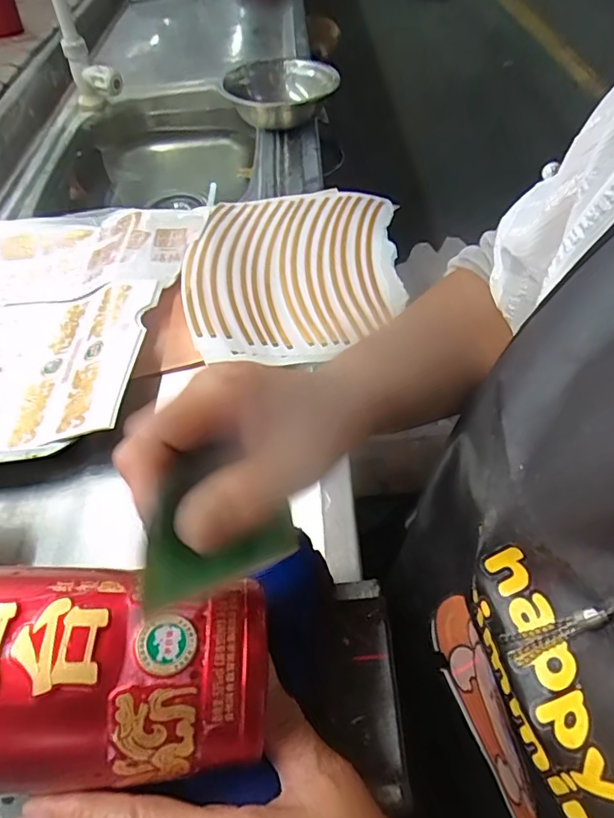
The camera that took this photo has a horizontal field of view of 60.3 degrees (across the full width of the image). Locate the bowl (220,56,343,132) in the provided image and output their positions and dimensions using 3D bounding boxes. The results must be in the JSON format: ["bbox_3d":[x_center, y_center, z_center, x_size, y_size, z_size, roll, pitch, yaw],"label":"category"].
[{"bbox_3d":[-0.043,-0.455,0.767,0.152,0.052,0.152,-1,52,2],"label":"bowl"}]

